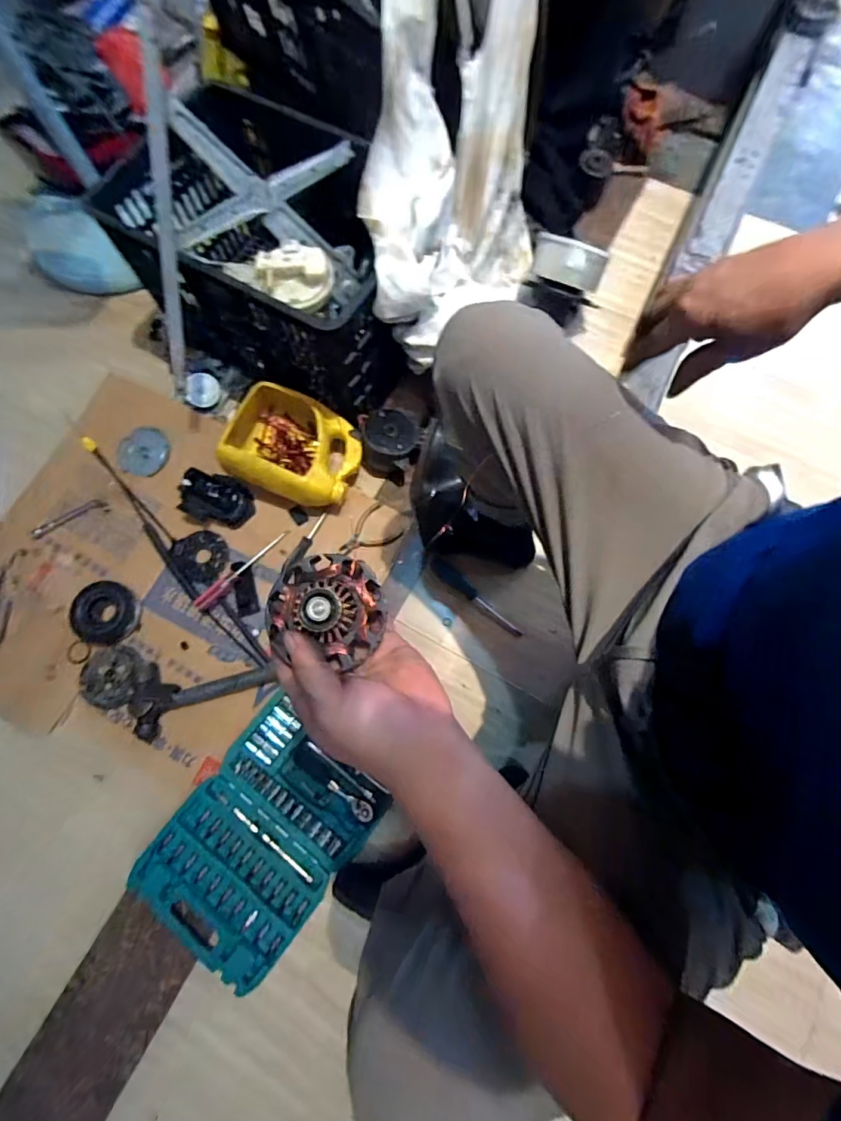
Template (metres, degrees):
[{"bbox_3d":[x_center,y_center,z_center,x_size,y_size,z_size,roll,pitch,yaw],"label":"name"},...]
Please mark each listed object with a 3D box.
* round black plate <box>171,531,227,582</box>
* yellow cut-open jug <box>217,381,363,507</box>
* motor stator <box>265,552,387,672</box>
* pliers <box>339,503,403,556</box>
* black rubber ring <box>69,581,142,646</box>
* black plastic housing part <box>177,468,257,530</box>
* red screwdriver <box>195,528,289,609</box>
[{"bbox_3d":[-0.395,-0.012,0.838,0.086,0.010,0.099,-42,78,-10],"label":"round black plate"},{"bbox_3d":[-0.228,-0.203,0.842,0.233,0.128,0.186,16,76,5],"label":"yellow cut-open jug"},{"bbox_3d":[-0.063,0.028,0.304,0.076,0.035,0.069,16,76,5],"label":"motor stator"},{"bbox_3d":[-0.096,-0.045,0.847,0.108,0.020,0.076,-38,78,-9],"label":"pliers"},{"bbox_3d":[-0.547,0.093,0.805,0.103,0.021,0.105,0,75,1],"label":"black rubber ring"},{"bbox_3d":[-0.366,-0.110,0.834,0.121,0.060,0.078,13,75,4],"label":"black plastic housing part"},{"bbox_3d":[-0.317,0.010,0.824,0.027,0.023,0.197,42,79,11],"label":"red screwdriver"}]

